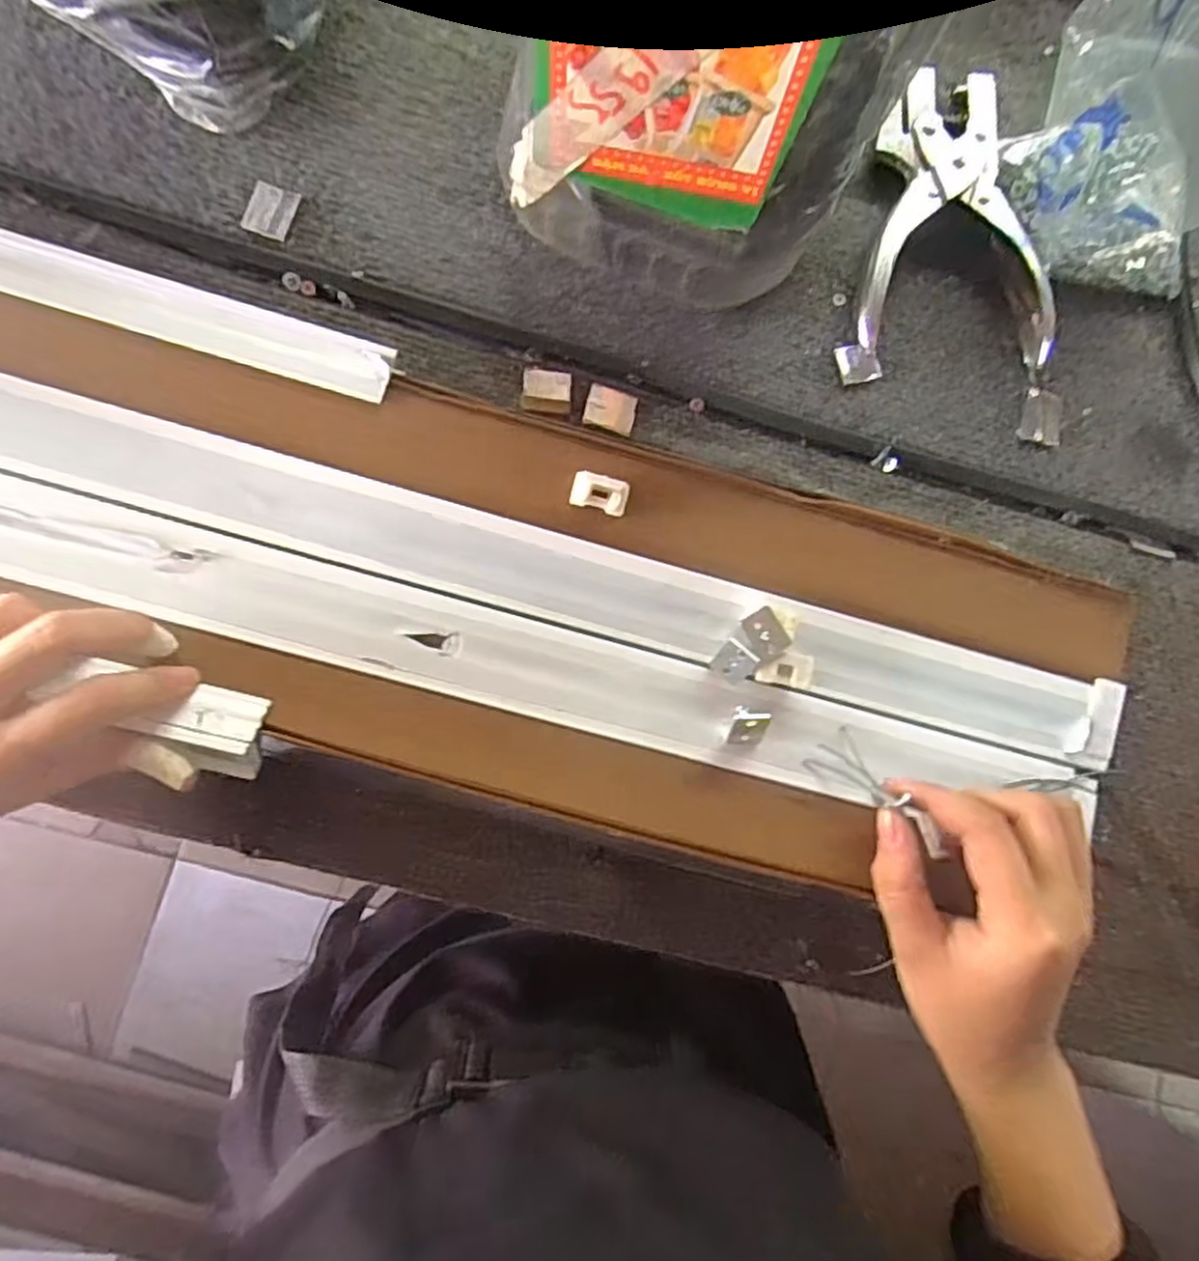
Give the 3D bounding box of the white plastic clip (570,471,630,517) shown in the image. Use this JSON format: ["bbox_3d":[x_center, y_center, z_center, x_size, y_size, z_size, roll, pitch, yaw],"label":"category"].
[{"bbox_3d":[0.000,-0.061,0.322,0.025,0.005,0.015,15,86,-5],"label":"white plastic clip"}]

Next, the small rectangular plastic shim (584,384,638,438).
[{"bbox_3d":[0.006,-0.107,0.349,0.024,0.004,0.020,16,86,-5],"label":"small rectangular plastic shim"}]

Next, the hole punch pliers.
[{"bbox_3d":[0.190,-0.189,0.364,0.117,0.018,0.168,11,86,-5],"label":"hole punch pliers"}]

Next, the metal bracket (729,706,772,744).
[{"bbox_3d":[0.065,0.042,0.315,0.015,0.015,0.016,4,87,-5],"label":"metal bracket"}]

